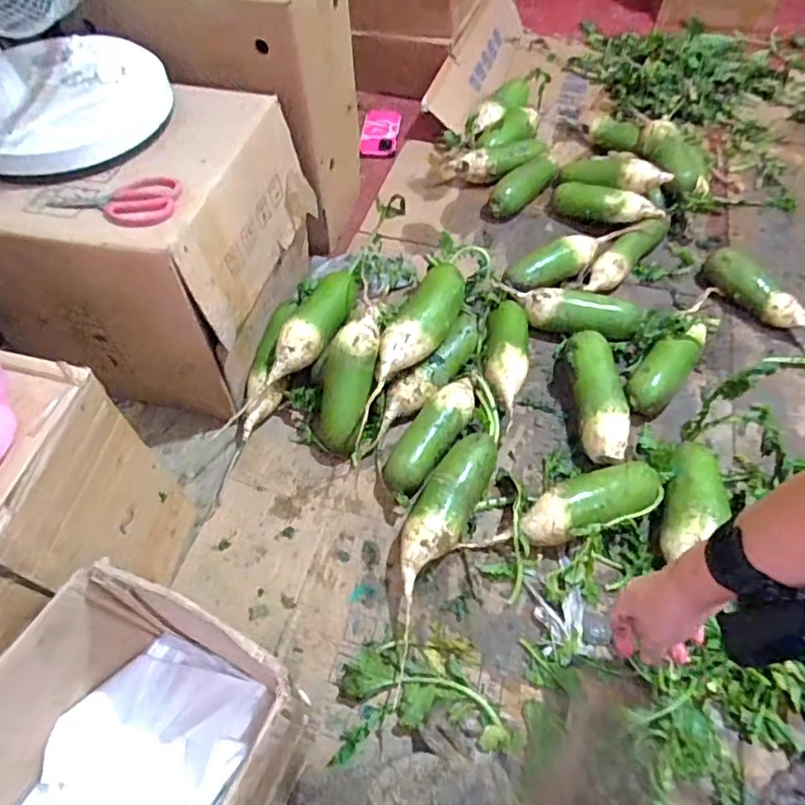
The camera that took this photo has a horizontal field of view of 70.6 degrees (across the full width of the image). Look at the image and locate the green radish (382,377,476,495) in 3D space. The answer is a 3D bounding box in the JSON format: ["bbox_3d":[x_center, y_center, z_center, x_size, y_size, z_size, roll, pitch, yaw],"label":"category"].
[{"bbox_3d":[0.040,0.046,0.761,0.064,0.058,0.190,29,61,18],"label":"green radish"}]

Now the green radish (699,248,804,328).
[{"bbox_3d":[0.572,-0.157,0.875,0.063,0.063,0.235,-34,62,-21],"label":"green radish"}]

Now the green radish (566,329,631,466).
[{"bbox_3d":[0.273,-0.006,0.798,0.068,0.056,0.211,0,56,0],"label":"green radish"}]

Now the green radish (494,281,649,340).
[{"bbox_3d":[0.253,-0.143,0.883,0.224,0.055,0.067,12,57,8],"label":"green radish"}]

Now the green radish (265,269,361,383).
[{"bbox_3d":[-0.121,-0.108,0.815,0.061,0.067,0.207,17,58,11],"label":"green radish"}]

